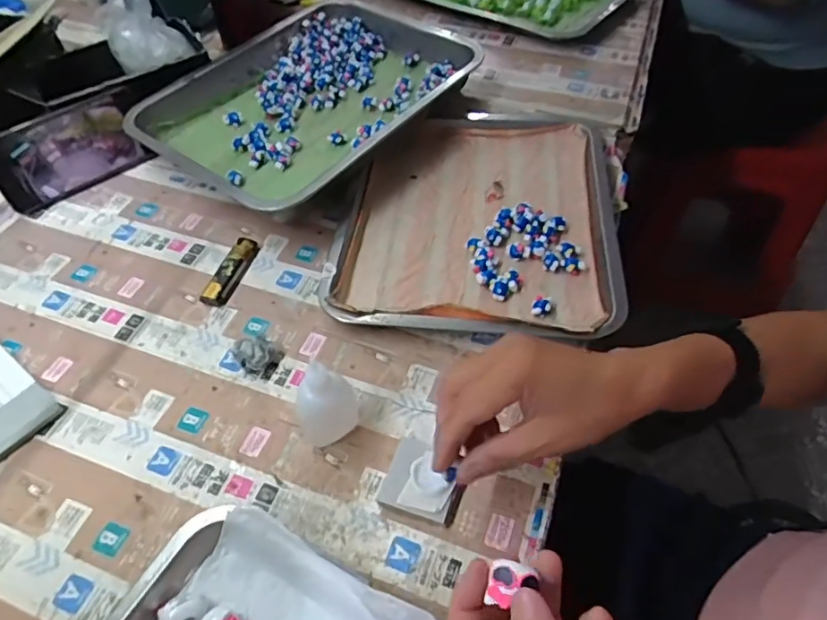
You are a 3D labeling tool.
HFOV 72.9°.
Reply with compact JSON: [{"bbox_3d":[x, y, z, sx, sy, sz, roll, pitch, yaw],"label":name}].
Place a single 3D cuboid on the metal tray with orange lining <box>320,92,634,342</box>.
[{"bbox_3d":[0.069,-0.098,0.568,0.261,0.039,0.310,7,51,7],"label":"metal tray with orange lining"}]

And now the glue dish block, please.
[{"bbox_3d":[0.008,0.120,0.398,0.055,0.016,0.053,16,52,14],"label":"glue dish block"}]

